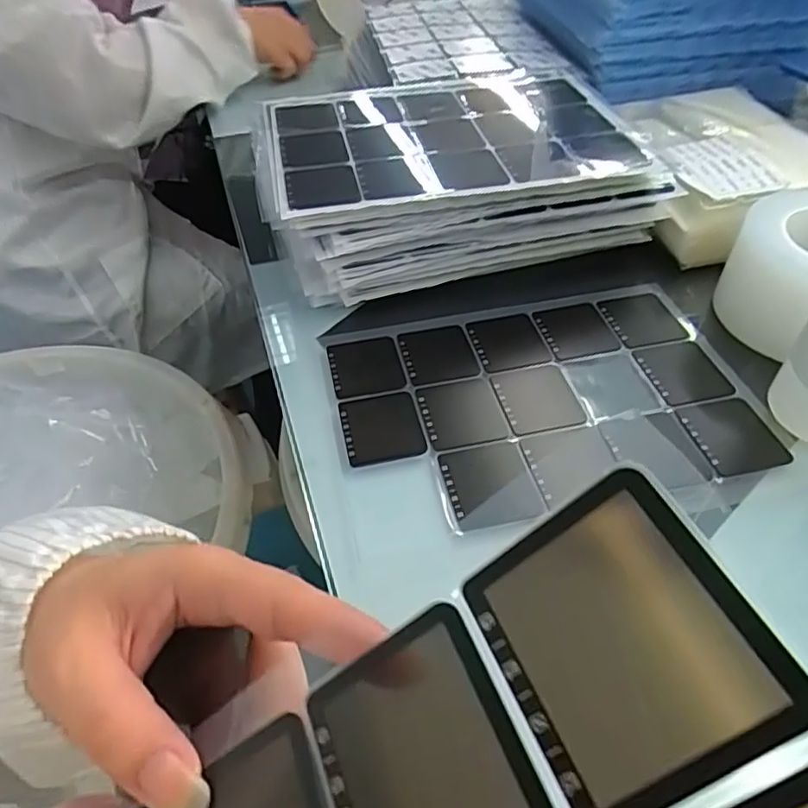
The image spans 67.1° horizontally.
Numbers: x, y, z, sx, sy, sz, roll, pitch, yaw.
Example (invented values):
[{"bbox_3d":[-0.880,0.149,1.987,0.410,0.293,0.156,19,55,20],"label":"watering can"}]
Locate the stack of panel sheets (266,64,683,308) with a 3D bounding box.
[{"bbox_3d":[0.034,-0.191,0.521,0.294,0.095,0.199,-11,47,-10],"label":"stack of panel sheets"}]

